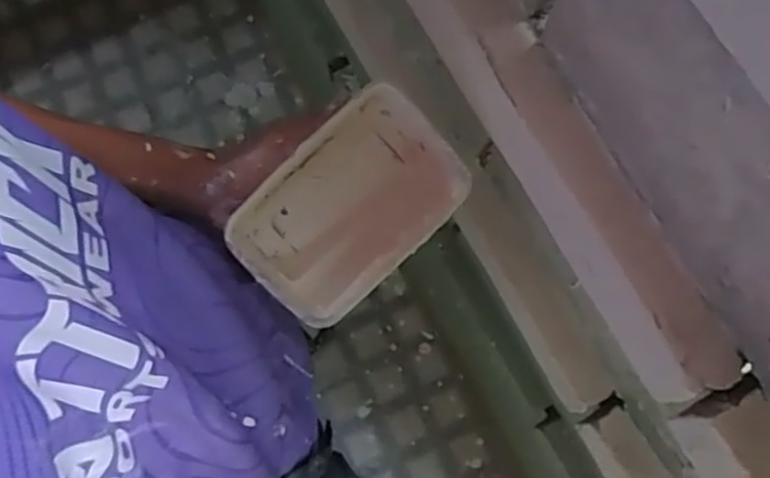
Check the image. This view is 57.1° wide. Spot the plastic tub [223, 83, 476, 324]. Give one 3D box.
[{"bbox_3d":[-0.027,-0.025,0.536,0.174,0.053,0.119,-40,98,-1],"label":"plastic tub"}]

